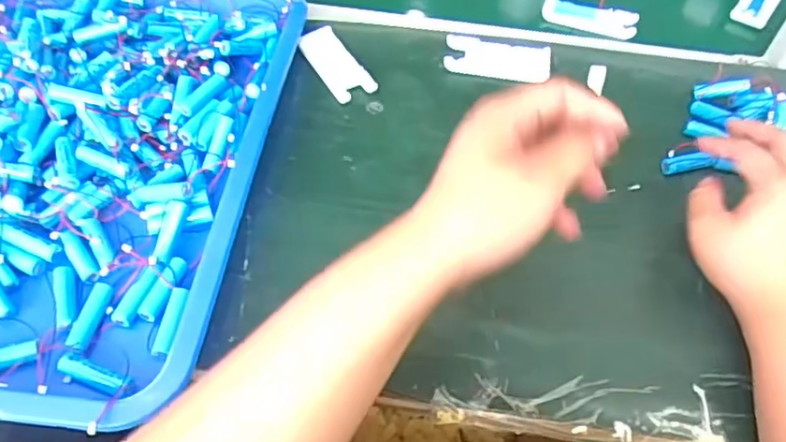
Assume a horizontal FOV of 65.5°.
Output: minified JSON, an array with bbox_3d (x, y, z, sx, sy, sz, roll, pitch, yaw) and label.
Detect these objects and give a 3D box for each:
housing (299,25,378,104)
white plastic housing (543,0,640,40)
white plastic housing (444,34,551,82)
[{"bbox_3d":[-0.058,-0.157,0.608,0.043,0.006,0.101,-27,61,-20],"label":"housing"},{"bbox_3d":[0.221,-0.228,0.686,0.103,0.018,0.046,14,56,6],"label":"white plastic housing"},{"bbox_3d":[0.106,-0.163,0.613,0.104,0.009,0.048,10,55,3],"label":"white plastic housing"}]

